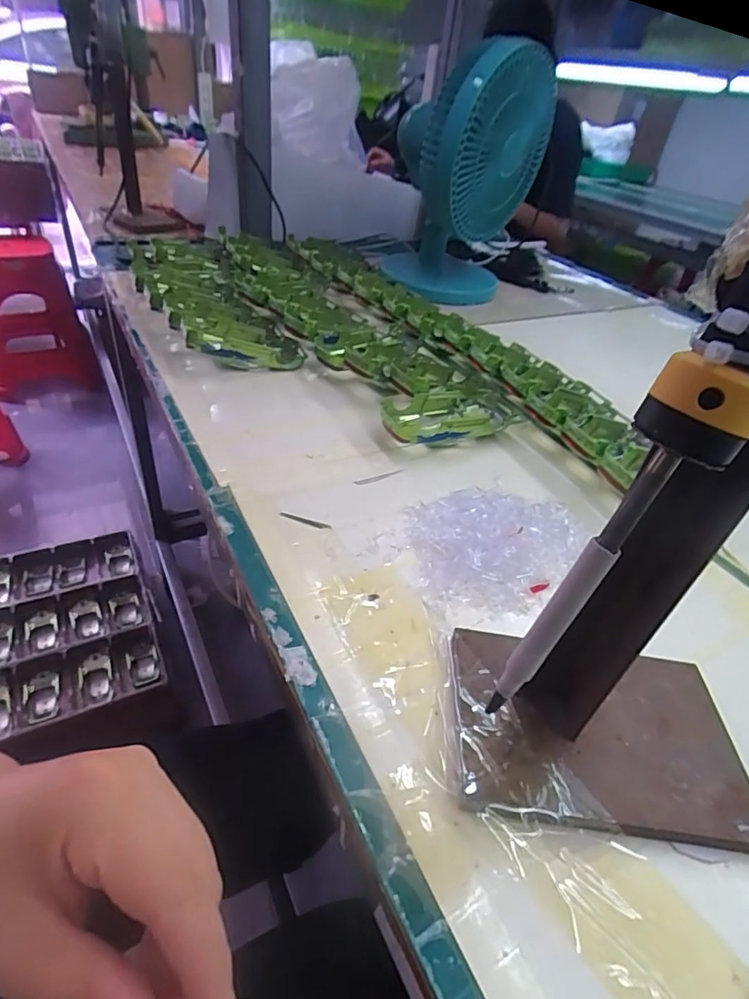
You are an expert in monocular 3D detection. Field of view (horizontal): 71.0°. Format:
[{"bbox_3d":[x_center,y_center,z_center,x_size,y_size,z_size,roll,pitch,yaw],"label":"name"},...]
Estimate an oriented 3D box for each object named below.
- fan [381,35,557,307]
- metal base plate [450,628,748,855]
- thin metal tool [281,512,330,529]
[{"bbox_3d":[0.138,-0.461,0.777,0.200,0.314,0.200,16,39,10],"label":"fan"},{"bbox_3d":[0.117,0.122,0.281,0.147,0.011,0.098,6,40,1],"label":"metal base plate"},{"bbox_3d":[-0.053,0.016,0.401,0.041,0.004,0.005,16,48,10],"label":"thin metal tool"}]

